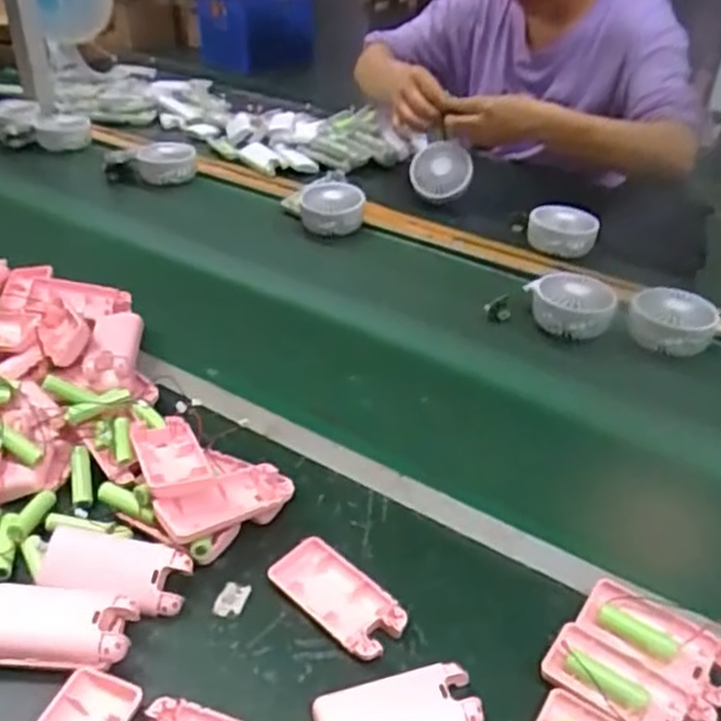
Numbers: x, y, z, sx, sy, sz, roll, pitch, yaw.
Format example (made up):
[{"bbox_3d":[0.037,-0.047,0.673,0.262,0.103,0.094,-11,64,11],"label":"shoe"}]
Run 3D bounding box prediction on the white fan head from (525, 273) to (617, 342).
[{"bbox_3d":[0.230,-0.060,0.811,0.080,0.053,0.080,-2,35,-6],"label":"white fan head"}]

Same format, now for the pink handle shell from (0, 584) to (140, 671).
[{"bbox_3d":[-0.193,0.166,0.453,0.104,0.028,0.045,6,35,5],"label":"pink handle shell"}]

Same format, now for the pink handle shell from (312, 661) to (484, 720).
[{"bbox_3d":[0.022,0.204,0.425,0.093,0.012,0.044,-9,36,-15],"label":"pink handle shell"}]

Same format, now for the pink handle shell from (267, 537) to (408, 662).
[{"bbox_3d":[-0.015,0.158,0.489,0.095,0.015,0.047,29,43,33],"label":"pink handle shell"}]

